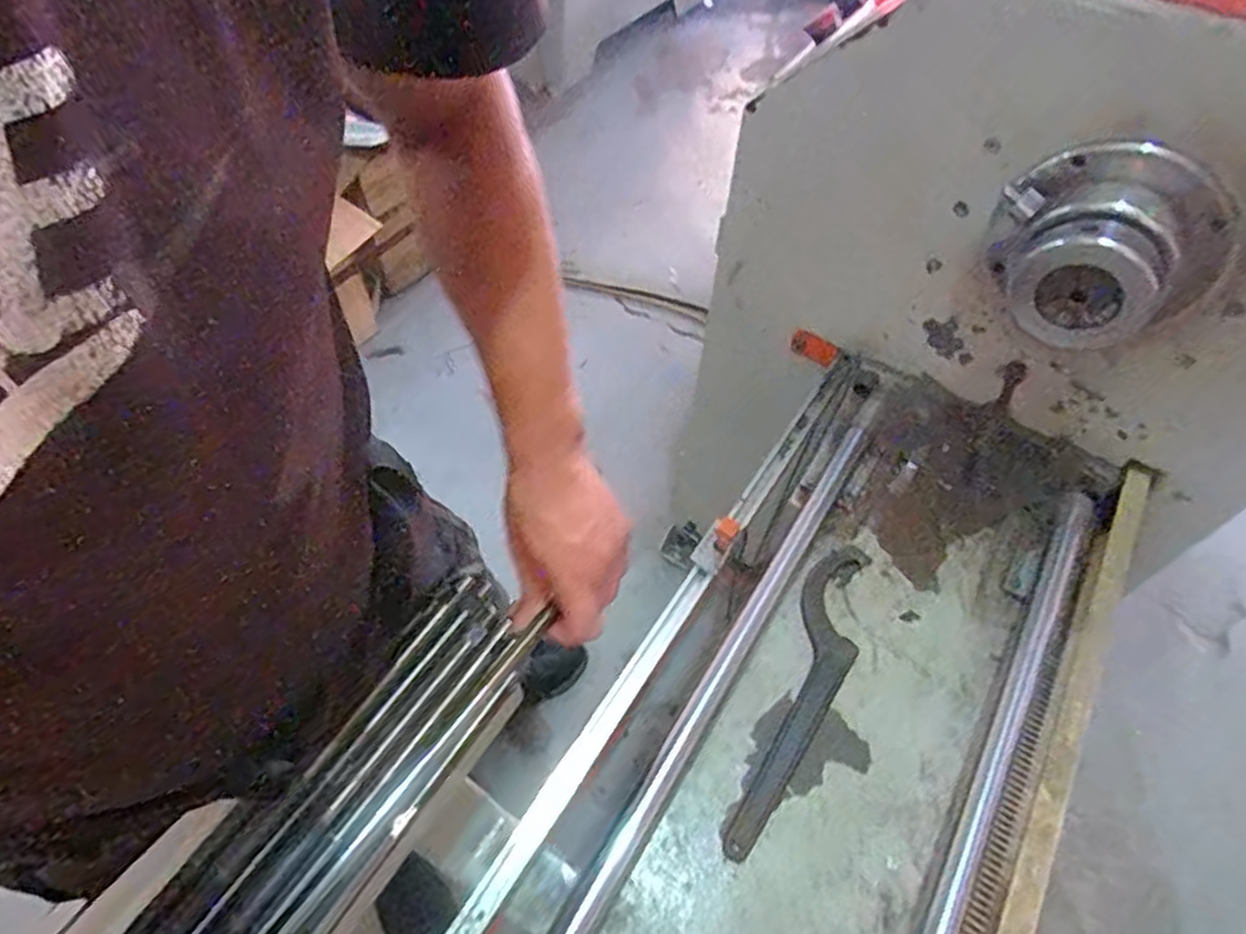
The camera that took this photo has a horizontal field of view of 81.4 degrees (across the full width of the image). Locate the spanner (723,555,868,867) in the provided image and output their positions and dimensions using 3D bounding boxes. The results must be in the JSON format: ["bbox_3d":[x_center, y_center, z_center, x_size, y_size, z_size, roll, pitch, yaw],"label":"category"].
[{"bbox_3d":[0.174,0.210,0.683,0.061,0.006,0.323,23,59,7],"label":"spanner"}]

